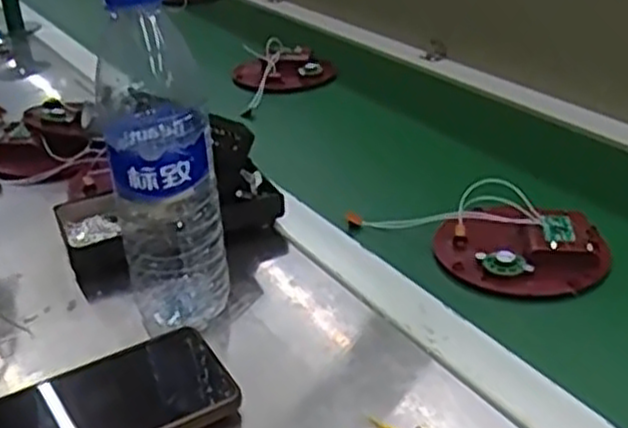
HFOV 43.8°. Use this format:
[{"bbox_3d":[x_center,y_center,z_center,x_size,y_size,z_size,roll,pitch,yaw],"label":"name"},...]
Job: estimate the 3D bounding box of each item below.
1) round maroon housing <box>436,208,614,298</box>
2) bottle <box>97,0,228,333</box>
[{"bbox_3d":[0.145,0.022,0.553,0.117,0.024,0.085,12,32,26],"label":"round maroon housing"},{"bbox_3d":[-0.092,-0.031,0.467,0.064,0.222,0.067,-9,29,-10],"label":"bottle"}]

